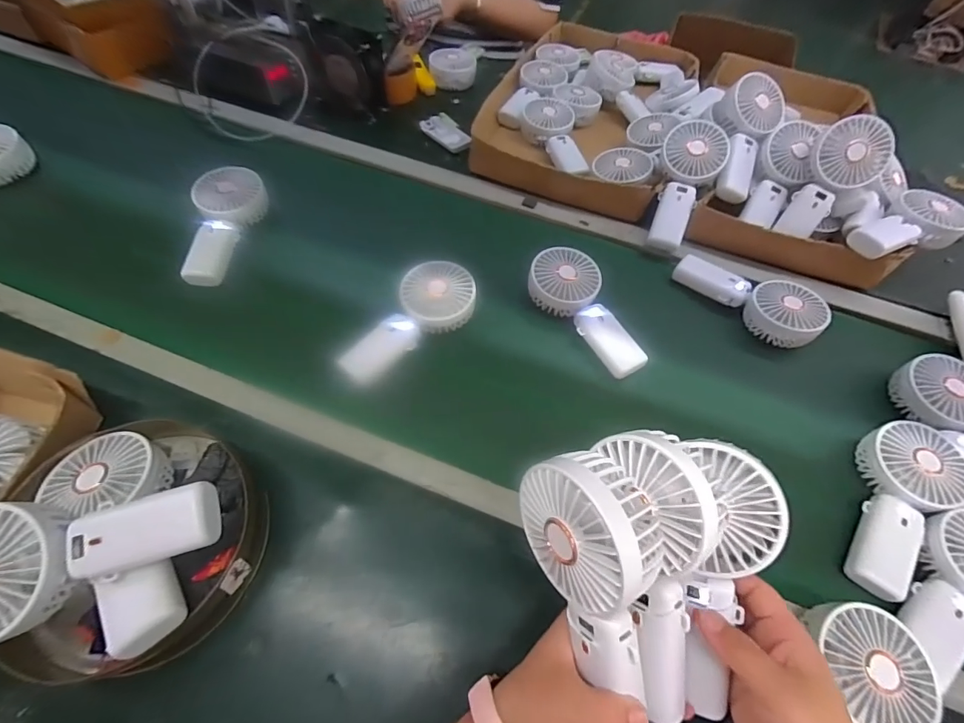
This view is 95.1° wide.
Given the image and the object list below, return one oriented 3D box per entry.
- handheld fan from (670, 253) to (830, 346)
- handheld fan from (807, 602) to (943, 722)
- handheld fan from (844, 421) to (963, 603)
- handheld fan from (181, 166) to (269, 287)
[{"bbox_3d":[0.347,-0.090,0.577,0.181,0.038,0.078,32,61,15],"label":"handheld fan"},{"bbox_3d":[0.316,0.277,0.320,0.073,0.033,0.182,-10,59,-11],"label":"handheld fan"},{"bbox_3d":[0.408,0.136,0.435,0.185,0.039,0.086,-39,68,-25],"label":"handheld fan"},{"bbox_3d":[-0.356,-0.186,0.602,0.069,0.048,0.181,9,72,1],"label":"handheld fan"}]

